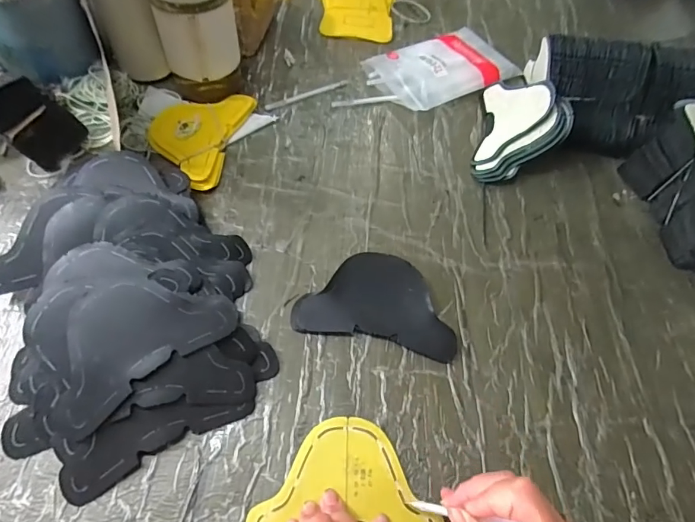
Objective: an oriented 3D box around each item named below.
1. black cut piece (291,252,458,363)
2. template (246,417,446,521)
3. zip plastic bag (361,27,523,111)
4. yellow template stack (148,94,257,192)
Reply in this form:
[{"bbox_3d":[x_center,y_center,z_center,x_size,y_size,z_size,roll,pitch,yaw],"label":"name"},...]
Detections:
[{"bbox_3d":[0.029,0.032,0.396,0.138,0.011,0.084,12,59,2],"label":"black cut piece"},{"bbox_3d":[0.000,0.161,0.321,0.133,0.004,0.087,3,56,-2],"label":"template"},{"bbox_3d":[0.121,-0.245,0.567,0.176,0.029,0.104,-25,64,-18],"label":"zip plastic bag"},{"bbox_3d":[-0.167,-0.138,0.485,0.091,0.018,0.138,14,59,3],"label":"yellow template stack"}]

